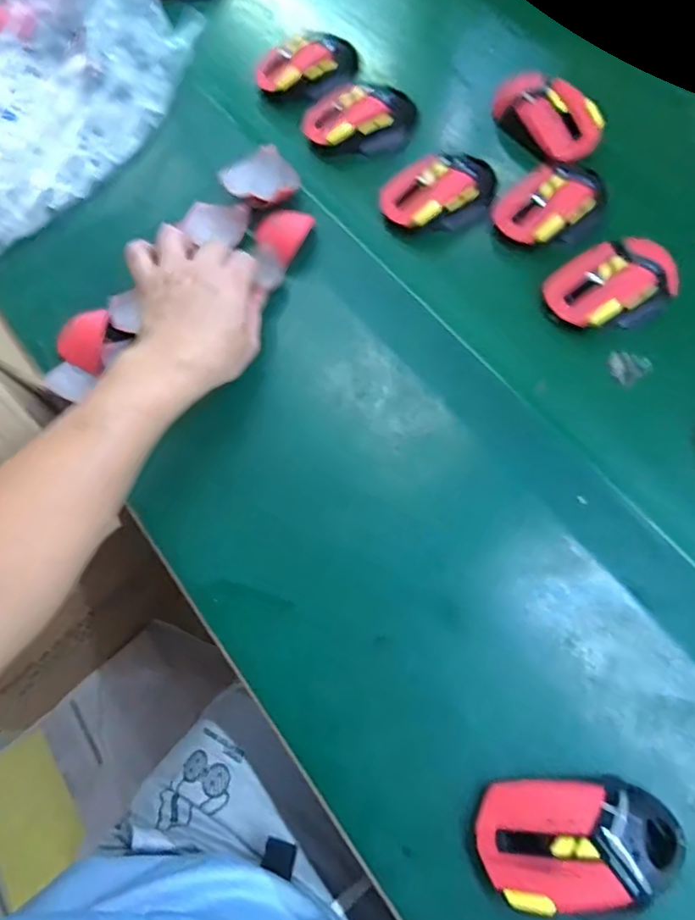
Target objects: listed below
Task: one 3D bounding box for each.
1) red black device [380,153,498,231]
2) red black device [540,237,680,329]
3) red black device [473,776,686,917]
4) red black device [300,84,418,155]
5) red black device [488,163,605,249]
[{"bbox_3d":[0.092,-0.258,0.547,0.120,0.035,0.058,-28,70,-8],"label":"red black device"},{"bbox_3d":[0.223,-0.152,0.497,0.110,0.038,0.079,-24,70,-7],"label":"red black device"},{"bbox_3d":[0.136,0.224,0.340,0.114,0.044,0.063,-1,69,2],"label":"red black device"},{"bbox_3d":[0.014,-0.345,0.588,0.111,0.040,0.059,-6,69,0],"label":"red black device"},{"bbox_3d":[0.187,-0.234,0.530,0.078,0.033,0.090,41,76,16],"label":"red black device"}]

